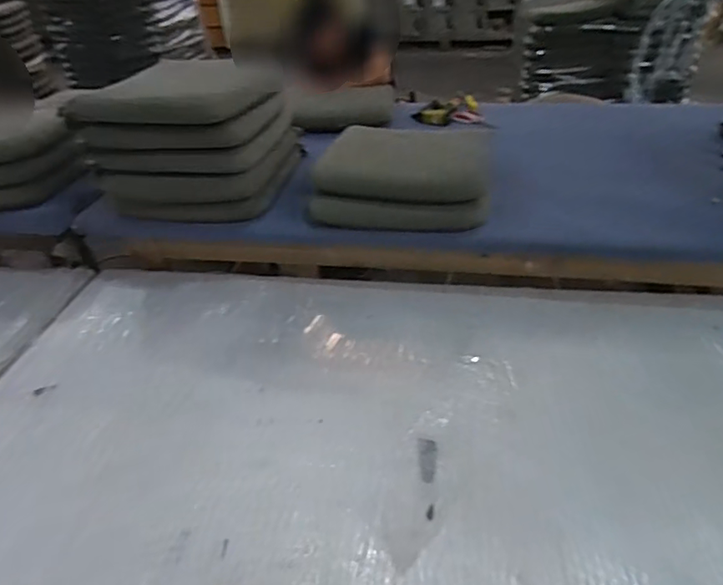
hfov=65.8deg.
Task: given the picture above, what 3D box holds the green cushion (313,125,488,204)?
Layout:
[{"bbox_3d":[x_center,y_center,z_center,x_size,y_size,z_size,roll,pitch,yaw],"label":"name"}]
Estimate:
[{"bbox_3d":[0.123,-0.349,1.431,0.425,0.104,0.285,8,38,16],"label":"green cushion"}]

